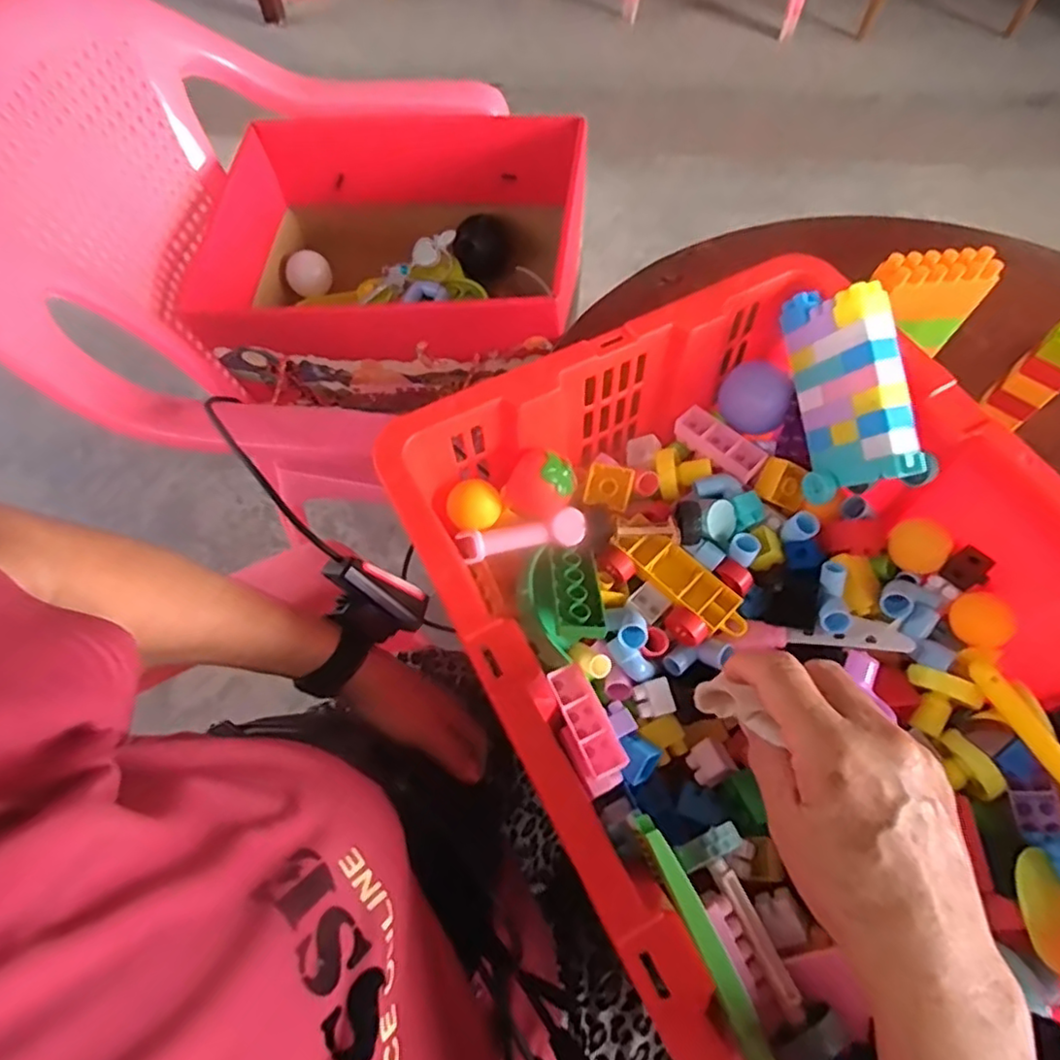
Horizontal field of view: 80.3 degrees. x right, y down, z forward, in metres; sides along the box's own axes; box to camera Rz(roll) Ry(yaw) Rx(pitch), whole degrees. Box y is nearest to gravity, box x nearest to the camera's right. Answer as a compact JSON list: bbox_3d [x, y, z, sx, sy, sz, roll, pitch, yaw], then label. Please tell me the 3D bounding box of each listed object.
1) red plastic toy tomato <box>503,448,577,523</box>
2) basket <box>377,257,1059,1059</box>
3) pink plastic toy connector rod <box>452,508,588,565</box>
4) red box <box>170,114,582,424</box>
[{"bbox_3d":[0.008,-0.030,0.425,0.042,0.039,0.036,33,69,15],"label":"red plastic toy tomato"},{"bbox_3d":[0.163,0.079,0.383,0.336,0.133,0.460,-27,67,-13],"label":"basket"},{"bbox_3d":[-0.005,0.005,0.426,0.087,0.017,0.020,-10,65,-5],"label":"pink plastic toy connector rod"},{"bbox_3d":[-0.150,-0.299,0.706,0.398,0.161,0.268,0,64,0],"label":"red box"}]

